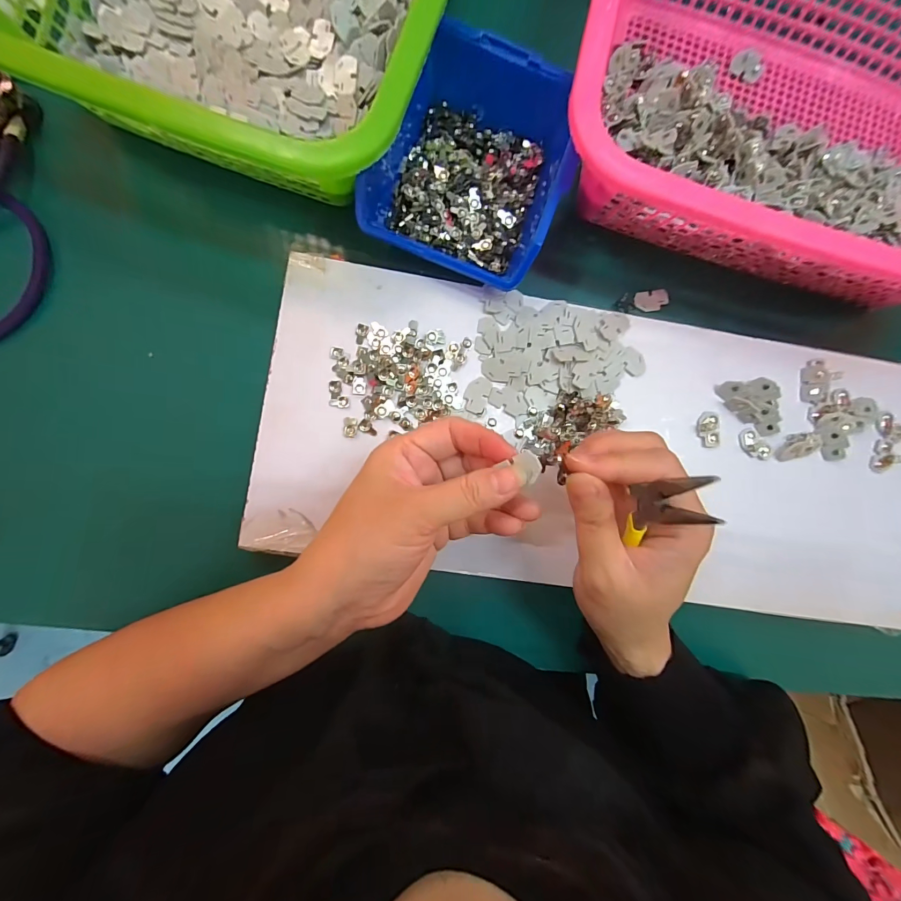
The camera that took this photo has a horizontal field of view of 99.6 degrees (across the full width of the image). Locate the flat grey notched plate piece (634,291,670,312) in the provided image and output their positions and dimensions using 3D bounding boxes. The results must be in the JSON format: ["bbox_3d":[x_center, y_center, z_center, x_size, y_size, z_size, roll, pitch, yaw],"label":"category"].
[{"bbox_3d":[0.162,-0.121,0.307,0.025,0.005,0.016,-1,88,-5],"label":"flat grey notched plate piece"}]

